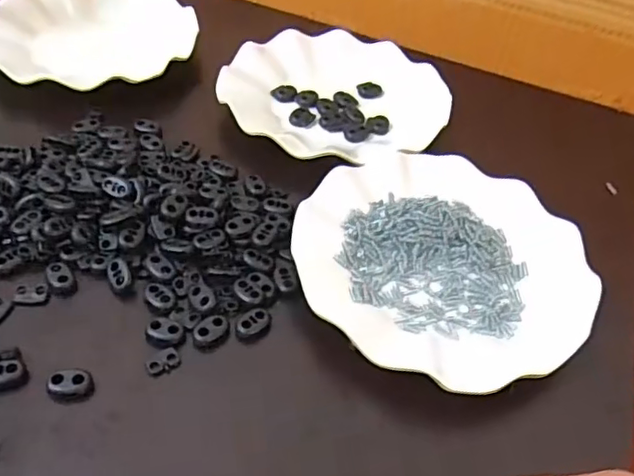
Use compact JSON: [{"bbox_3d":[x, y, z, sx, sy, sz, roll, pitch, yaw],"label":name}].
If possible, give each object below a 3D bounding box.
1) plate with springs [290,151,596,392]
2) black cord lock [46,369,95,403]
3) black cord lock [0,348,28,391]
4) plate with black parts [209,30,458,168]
[{"bbox_3d":[0.079,0.013,0.376,0.178,0.019,0.180,4,46,-4],"label":"plate with springs"},{"bbox_3d":[-0.125,0.075,0.301,0.021,0.008,0.015,-5,47,-13],"label":"black cord lock"},{"bbox_3d":[-0.161,0.067,0.304,0.022,0.006,0.022,-10,48,-17],"label":"black cord lock"},{"bbox_3d":[0.017,-0.118,0.494,0.178,0.024,0.176,4,46,-4],"label":"plate with black parts"}]

